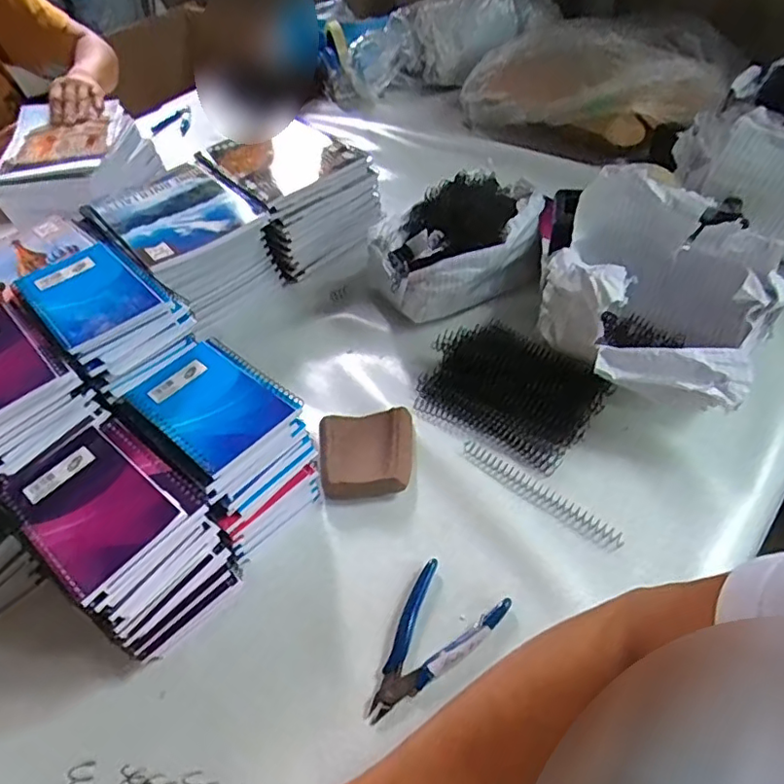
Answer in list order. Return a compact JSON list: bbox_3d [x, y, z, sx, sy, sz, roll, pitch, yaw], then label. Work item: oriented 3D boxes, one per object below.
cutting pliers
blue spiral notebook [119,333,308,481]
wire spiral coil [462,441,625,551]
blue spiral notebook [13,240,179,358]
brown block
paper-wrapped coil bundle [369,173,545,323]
[{"bbox_3d":[0.025,0.184,0.420,0.070,0.012,0.120,26,54,28],"label":"cutting pliers"},{"bbox_3d":[-0.145,0.005,0.462,0.125,0.006,0.091,31,57,31],"label":"blue spiral notebook"},{"bbox_3d":[0.126,0.088,0.502,0.157,0.008,0.020,31,57,31],"label":"wire spiral coil"},{"bbox_3d":[-0.256,-0.084,0.486,0.088,0.014,0.128,-38,53,-26],"label":"blue spiral notebook"},{"bbox_3d":[-0.024,0.057,0.537,0.087,0.023,0.087,-7,46,0],"label":"brown block"},{"bbox_3d":[0.079,-0.158,0.656,0.194,0.114,0.123,-17,47,-9],"label":"paper-wrapped coil bundle"}]

